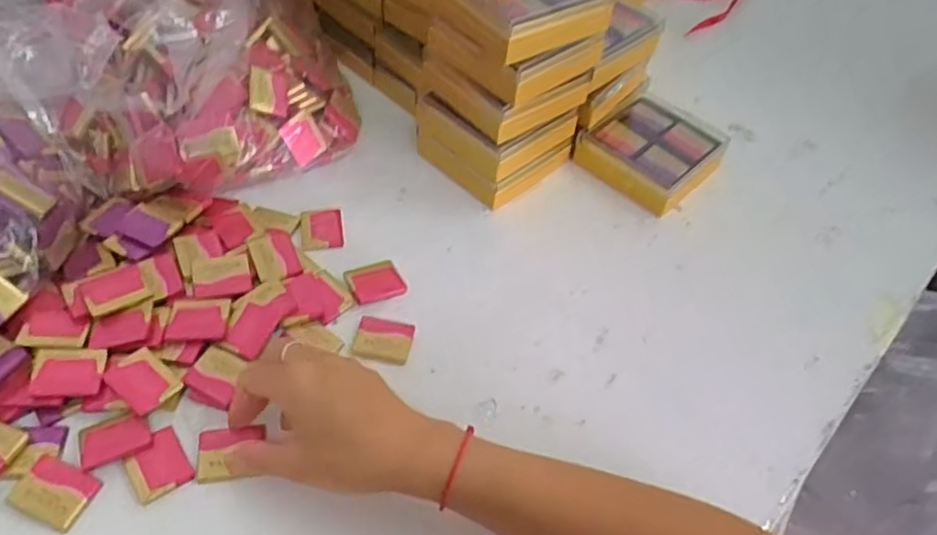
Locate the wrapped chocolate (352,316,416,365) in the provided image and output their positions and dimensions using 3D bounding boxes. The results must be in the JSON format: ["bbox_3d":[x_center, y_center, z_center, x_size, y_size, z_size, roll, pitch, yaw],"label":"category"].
[{"bbox_3d":[-0.059,0.050,0.465,0.039,0.004,0.036,9,51,1],"label":"wrapped chocolate"}]

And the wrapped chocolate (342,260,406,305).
[{"bbox_3d":[-0.069,0.011,0.494,0.040,0.007,0.032,-16,54,-18],"label":"wrapped chocolate"}]

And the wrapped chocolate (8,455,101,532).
[{"bbox_3d":[-0.237,0.128,0.379,0.040,0.004,0.032,20,52,10],"label":"wrapped chocolate"}]

